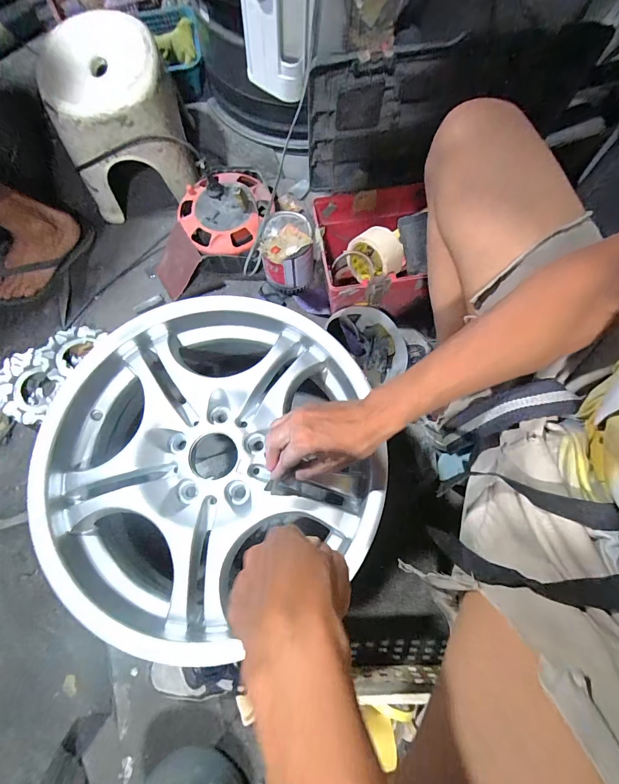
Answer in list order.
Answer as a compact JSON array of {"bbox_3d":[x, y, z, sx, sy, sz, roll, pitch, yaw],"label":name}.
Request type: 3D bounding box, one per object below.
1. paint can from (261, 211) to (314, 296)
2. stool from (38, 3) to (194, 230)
[{"bbox_3d":[-0.043,-0.274,0.708,0.090,0.136,0.097,0,74,1],"label":"paint can"},{"bbox_3d":[-0.384,-0.551,0.719,0.232,0.215,0.236,-17,74,-4],"label":"stool"}]

